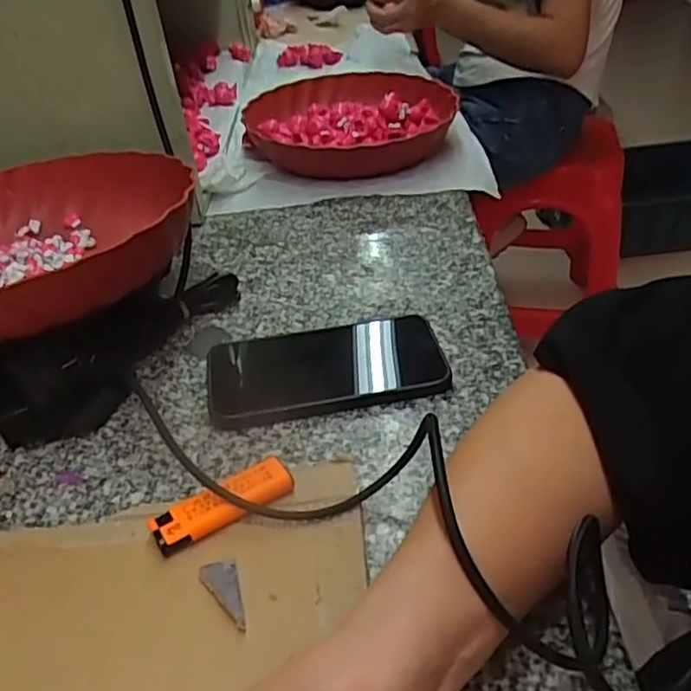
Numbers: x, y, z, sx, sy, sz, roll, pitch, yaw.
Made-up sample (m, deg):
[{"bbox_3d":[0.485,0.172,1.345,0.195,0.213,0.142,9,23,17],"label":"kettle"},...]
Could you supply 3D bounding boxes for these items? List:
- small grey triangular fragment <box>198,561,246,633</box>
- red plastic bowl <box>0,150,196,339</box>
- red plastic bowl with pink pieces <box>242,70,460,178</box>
[{"bbox_3d":[-0.062,0.124,0.317,0.018,0.005,0.039,-13,40,-9],"label":"small grey triangular fragment"},{"bbox_3d":[-0.223,-0.083,0.468,0.243,0.067,0.219,20,46,27],"label":"red plastic bowl"},{"bbox_3d":[0.005,-0.285,0.791,0.238,0.045,0.280,-10,40,-6],"label":"red plastic bowl with pink pieces"}]

